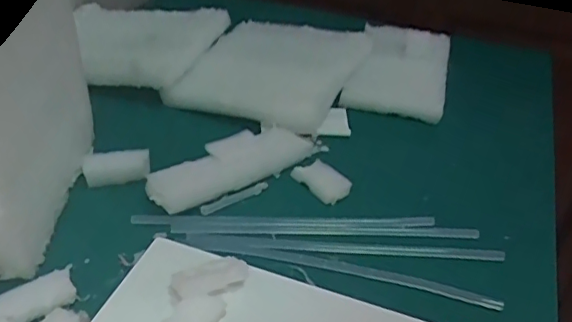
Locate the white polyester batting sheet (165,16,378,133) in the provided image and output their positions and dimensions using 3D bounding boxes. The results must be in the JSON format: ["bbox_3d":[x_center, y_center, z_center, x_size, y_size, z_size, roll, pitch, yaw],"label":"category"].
[{"bbox_3d":[-0.015,-0.122,0.676,0.183,0.040,0.200,16,46,15],"label":"white polyester batting sheet"}]

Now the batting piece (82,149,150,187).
[{"bbox_3d":[-0.159,0.007,0.533,0.059,0.027,0.019,-5,38,-11],"label":"batting piece"}]

